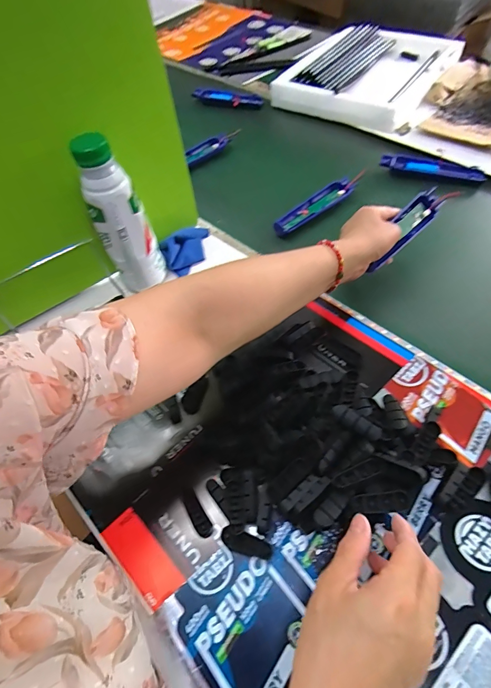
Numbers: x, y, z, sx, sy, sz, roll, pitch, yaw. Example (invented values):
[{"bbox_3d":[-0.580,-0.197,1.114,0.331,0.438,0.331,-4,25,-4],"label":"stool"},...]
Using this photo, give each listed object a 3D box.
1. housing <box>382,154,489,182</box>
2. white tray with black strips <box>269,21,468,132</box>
[{"bbox_3d":[0.326,-0.310,0.639,0.168,0.015,0.032,17,60,16],"label":"housing"},{"bbox_3d":[0.280,-0.620,0.830,0.314,0.050,0.389,27,63,21],"label":"white tray with black strips"}]

